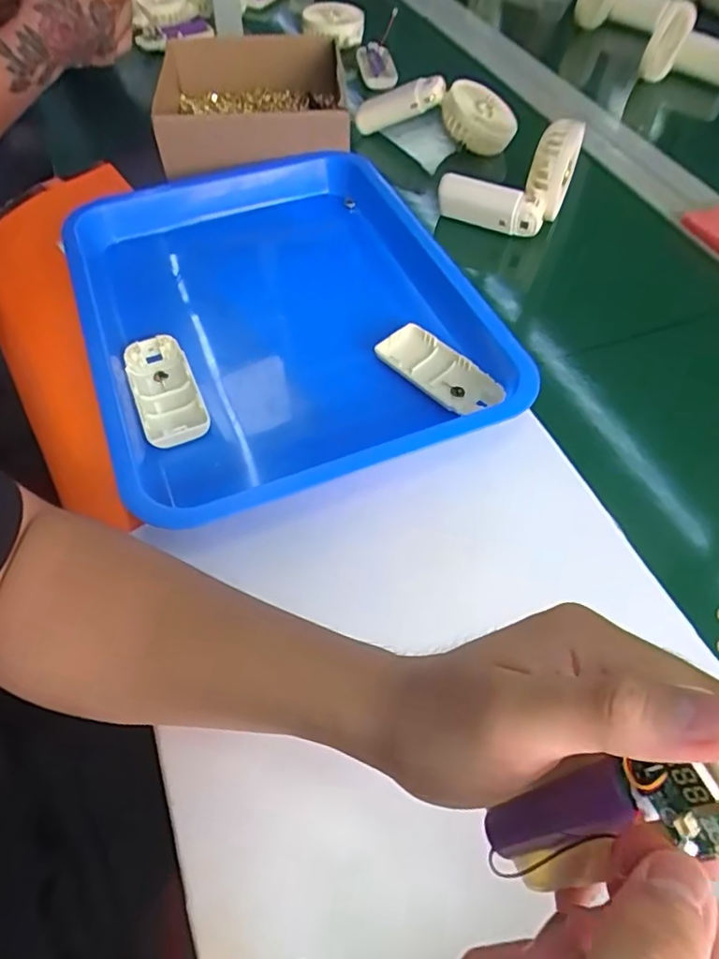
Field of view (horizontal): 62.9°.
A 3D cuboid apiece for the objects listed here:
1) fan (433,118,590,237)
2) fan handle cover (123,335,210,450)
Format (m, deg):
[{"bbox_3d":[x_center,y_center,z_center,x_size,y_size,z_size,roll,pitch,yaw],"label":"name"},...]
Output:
[{"bbox_3d":[0.146,-0.300,0.576,0.102,0.095,0.082,36,61,21],"label":"fan"},{"bbox_3d":[-0.150,-0.068,0.452,0.045,0.020,0.104,-20,58,-15],"label":"fan handle cover"}]

